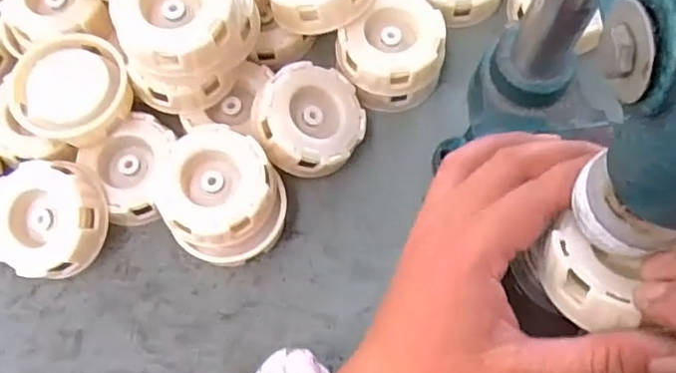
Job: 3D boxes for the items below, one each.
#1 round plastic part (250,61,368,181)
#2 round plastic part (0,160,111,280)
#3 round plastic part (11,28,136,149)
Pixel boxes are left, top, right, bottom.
[{"bbox_3d":[-0.017,-0.036,0.346,0.058,0.022,0.058,6,73,-22],"label":"round plastic part"},{"bbox_3d":[-0.155,0.020,0.333,0.061,0.033,0.058,0,71,0],"label":"round plastic part"},{"bbox_3d":[-0.151,-0.056,0.351,0.062,0.021,0.066,0,71,0],"label":"round plastic part"}]

